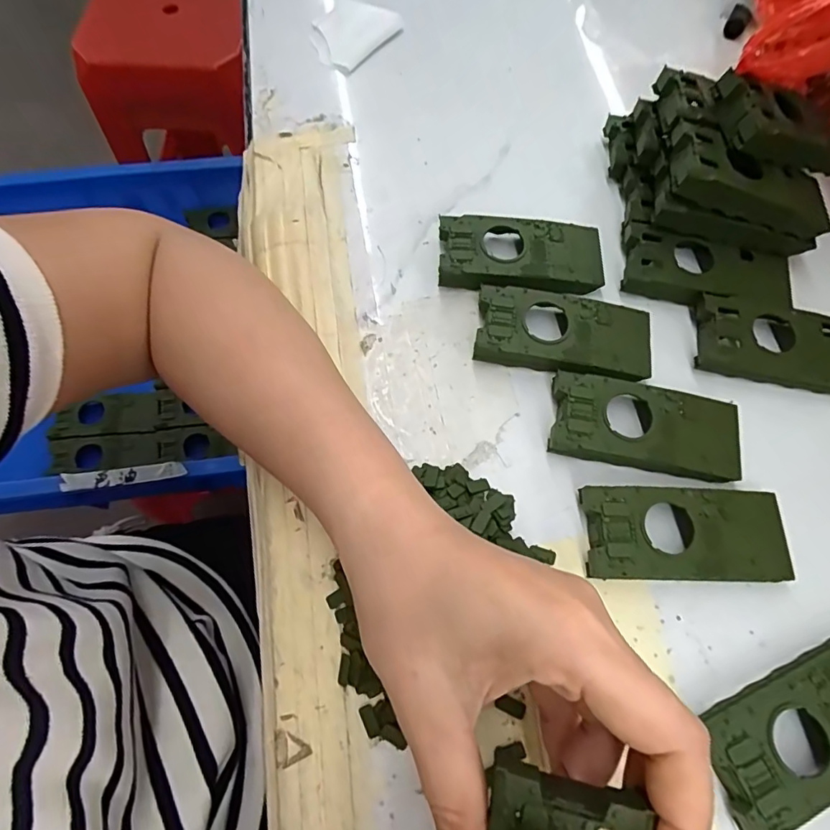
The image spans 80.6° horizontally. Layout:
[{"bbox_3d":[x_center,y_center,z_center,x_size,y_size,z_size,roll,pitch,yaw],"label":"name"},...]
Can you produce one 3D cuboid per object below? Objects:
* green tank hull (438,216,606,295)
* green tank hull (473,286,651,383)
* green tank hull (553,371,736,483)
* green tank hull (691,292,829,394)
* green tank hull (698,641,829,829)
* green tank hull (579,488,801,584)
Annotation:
[{"bbox_3d":[0.068,-0.100,0.317,0.104,0.021,0.051,1,70,-2],"label":"green tank hull"},{"bbox_3d":[0.089,-0.047,0.297,0.104,0.020,0.052,10,70,2],"label":"green tank hull"},{"bbox_3d":[0.128,0.008,0.277,0.104,0.019,0.050,10,70,2],"label":"green tank hull"},{"bbox_3d":[0.222,-0.041,0.294,0.101,0.013,0.047,11,70,2],"label":"green tank hull"},{"bbox_3d":[0.182,0.144,0.227,0.103,0.020,0.047,-21,72,-9],"label":"green tank hull"},{"bbox_3d":[0.140,0.063,0.256,0.104,0.018,0.045,2,70,-1],"label":"green tank hull"}]

